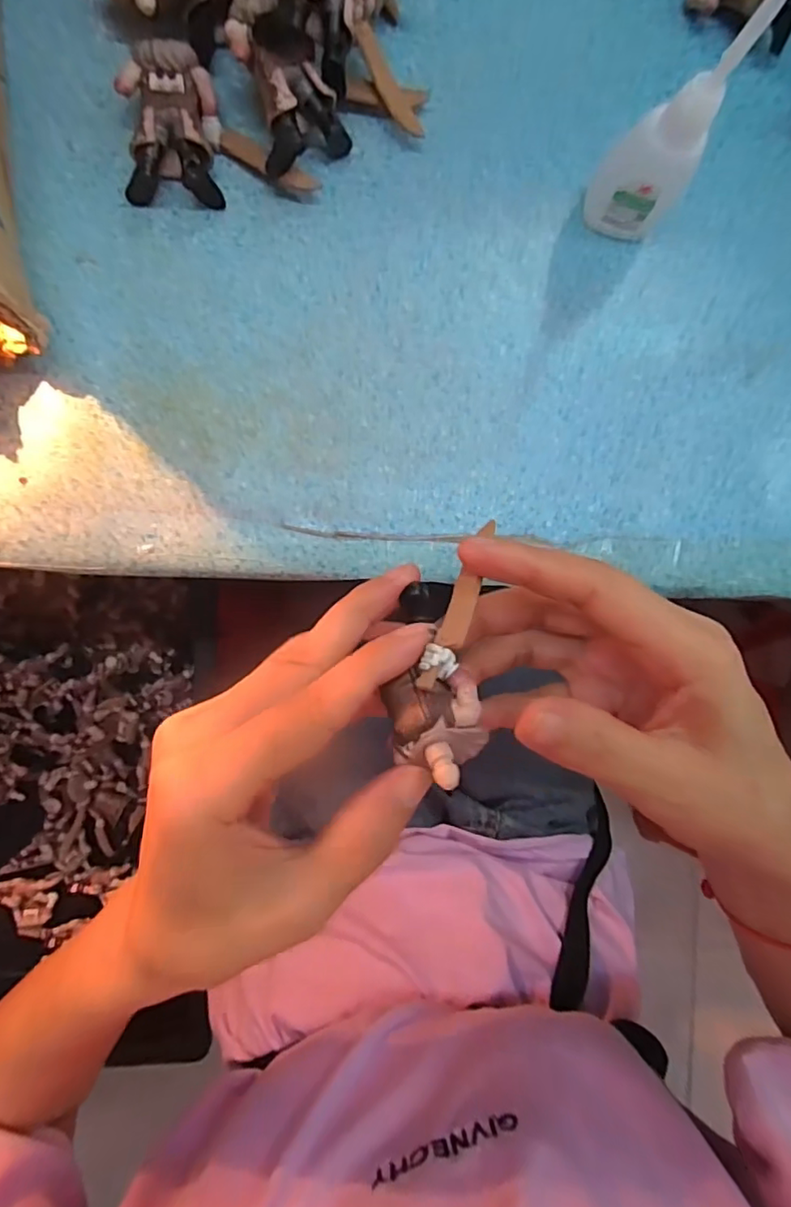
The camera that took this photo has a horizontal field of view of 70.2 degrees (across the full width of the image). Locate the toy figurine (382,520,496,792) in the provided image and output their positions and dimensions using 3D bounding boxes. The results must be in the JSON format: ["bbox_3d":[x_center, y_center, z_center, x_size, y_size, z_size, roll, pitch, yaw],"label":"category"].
[{"bbox_3d":[0.014,0.014,0.171,0.026,0.019,0.076,9,67,-5],"label":"toy figurine"}]

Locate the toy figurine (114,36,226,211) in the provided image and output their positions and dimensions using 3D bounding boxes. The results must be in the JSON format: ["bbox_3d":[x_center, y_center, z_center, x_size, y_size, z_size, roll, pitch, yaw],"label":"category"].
[{"bbox_3d":[-0.090,-0.191,0.226,0.036,0.023,0.048,0,92,-4],"label":"toy figurine"}]

